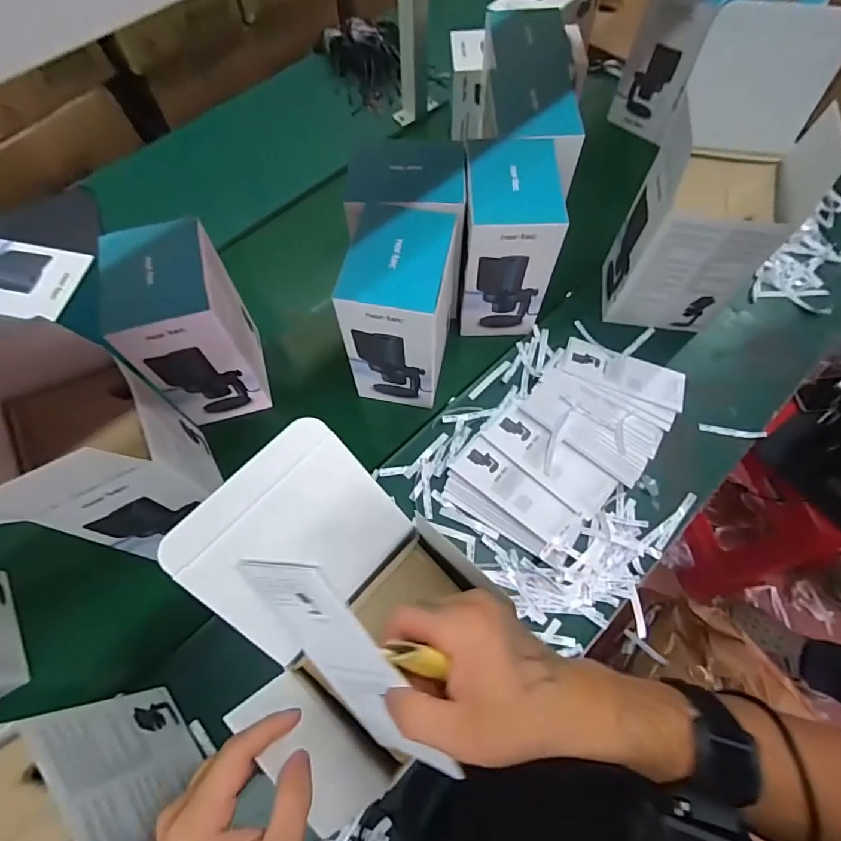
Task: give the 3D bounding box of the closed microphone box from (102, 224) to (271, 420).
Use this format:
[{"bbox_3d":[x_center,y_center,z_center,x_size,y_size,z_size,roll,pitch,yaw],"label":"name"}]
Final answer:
[{"bbox_3d":[-0.298,-0.117,0.634,0.118,0.234,0.139,-14,66,-4],"label":"closed microphone box"}]

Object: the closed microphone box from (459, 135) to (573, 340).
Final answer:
[{"bbox_3d":[0.122,-0.249,0.690,0.115,0.229,0.145,0,66,2],"label":"closed microphone box"}]

